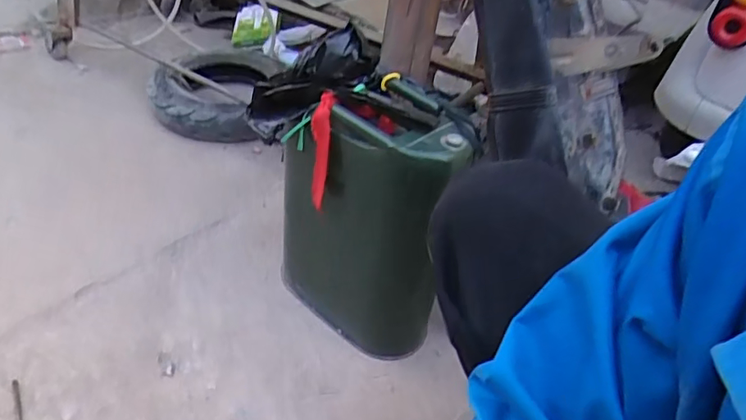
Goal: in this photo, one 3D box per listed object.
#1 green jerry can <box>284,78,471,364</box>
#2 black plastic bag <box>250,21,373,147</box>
[{"bbox_3d":[0.000,0.016,0.761,0.220,0.368,0.134,30,45,25],"label":"green jerry can"},{"bbox_3d":[-0.078,-0.149,0.676,0.172,0.068,0.065,-36,50,5],"label":"black plastic bag"}]

